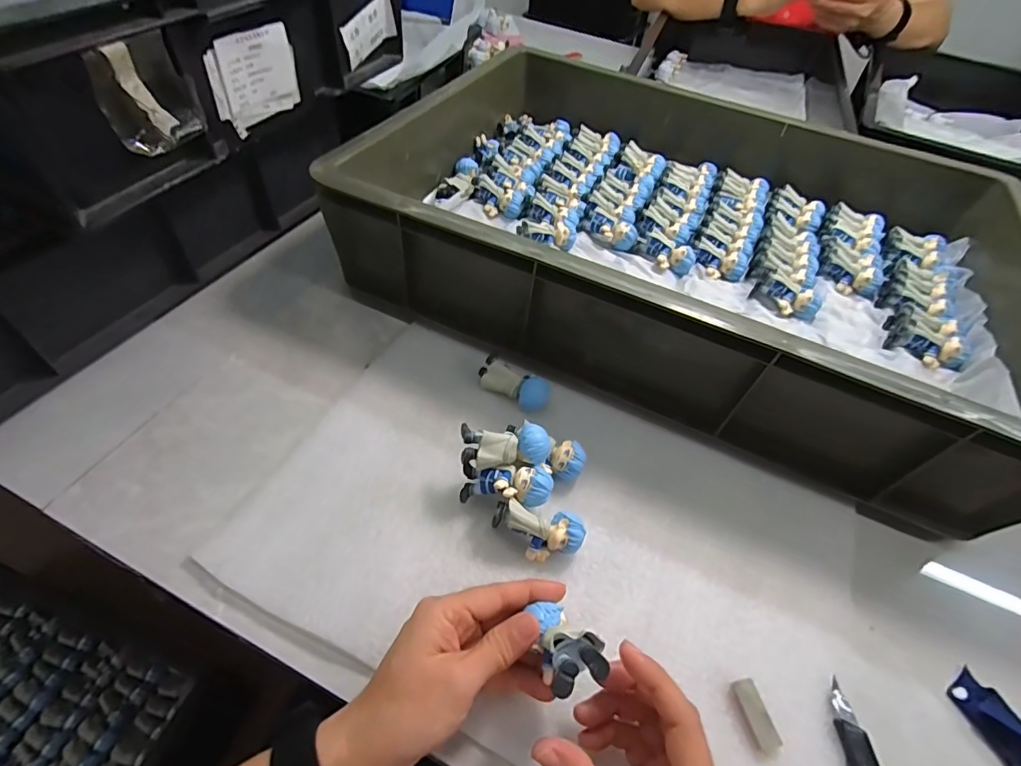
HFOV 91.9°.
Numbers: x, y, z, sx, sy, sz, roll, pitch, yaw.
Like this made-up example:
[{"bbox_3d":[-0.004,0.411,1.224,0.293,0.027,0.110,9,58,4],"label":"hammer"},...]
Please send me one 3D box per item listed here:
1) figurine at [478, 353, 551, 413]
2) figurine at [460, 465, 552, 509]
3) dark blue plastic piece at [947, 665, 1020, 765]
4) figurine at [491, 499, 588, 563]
[{"bbox_3d":[0.003,0.002,0.423,0.060,0.026,0.028,27,54,15],"label":"figurine"},{"bbox_3d":[-0.004,0.070,0.348,0.062,0.024,0.027,0,50,18],"label":"figurine"},{"bbox_3d":[0.298,0.211,0.295,0.027,0.016,0.064,-16,55,-18],"label":"dark blue plastic piece"},{"bbox_3d":[0.019,0.102,0.339,0.062,0.032,0.029,9,51,1],"label":"figurine"}]

